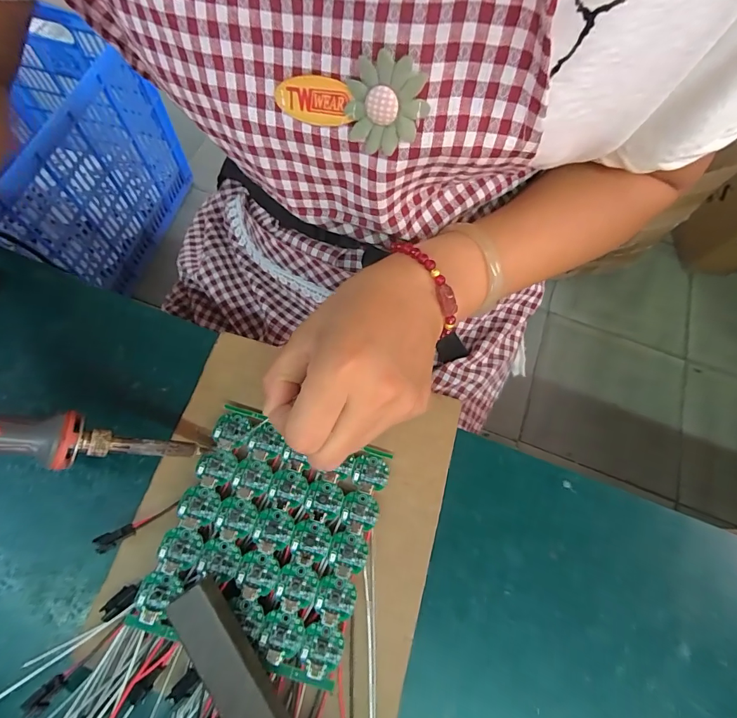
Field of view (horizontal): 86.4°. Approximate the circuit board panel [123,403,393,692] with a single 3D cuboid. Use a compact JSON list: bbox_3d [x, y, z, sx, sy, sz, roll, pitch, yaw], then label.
[{"bbox_3d":[-0.054,0.096,0.218,0.108,0.012,0.116,16,70,3],"label":"circuit board panel"}]

